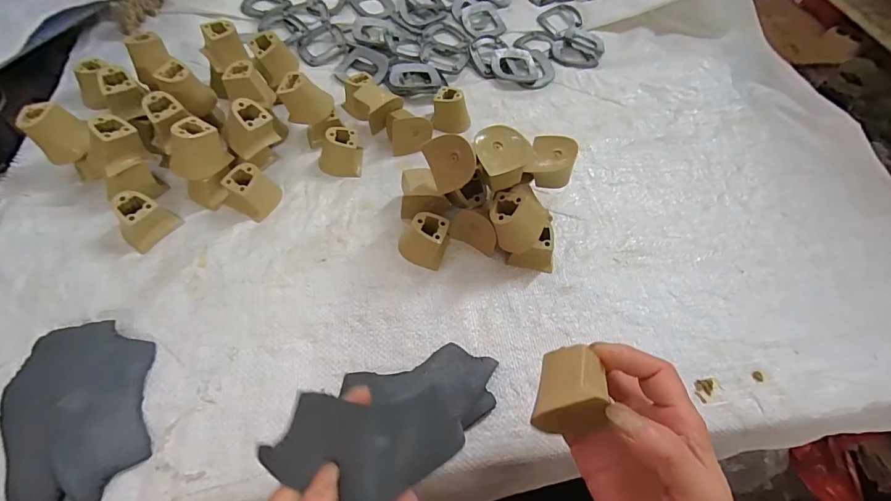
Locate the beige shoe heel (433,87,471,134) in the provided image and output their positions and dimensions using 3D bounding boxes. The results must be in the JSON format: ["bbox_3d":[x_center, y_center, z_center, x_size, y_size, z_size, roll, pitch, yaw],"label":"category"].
[{"bbox_3d":[0.008,-0.160,0.467,0.042,0.032,0.036,8,58,1],"label":"beige shoe heel"}]

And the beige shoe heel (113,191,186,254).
[{"bbox_3d":[-0.267,-0.029,0.360,0.032,0.038,0.044,32,61,15],"label":"beige shoe heel"}]

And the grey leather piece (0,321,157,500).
[{"bbox_3d":[-0.256,0.110,0.285,0.083,0.018,0.124,-14,61,-13],"label":"grey leather piece"}]

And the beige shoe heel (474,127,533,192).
[{"bbox_3d":[0.047,-0.079,0.350,0.047,0.032,0.050,-21,86,-15],"label":"beige shoe heel"}]

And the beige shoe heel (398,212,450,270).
[{"bbox_3d":[-0.021,-0.012,0.373,0.042,0.037,0.038,15,58,5],"label":"beige shoe heel"}]

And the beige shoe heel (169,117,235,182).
[{"bbox_3d":[-0.224,-0.092,0.364,0.036,0.044,0.042,30,61,13],"label":"beige shoe heel"}]

